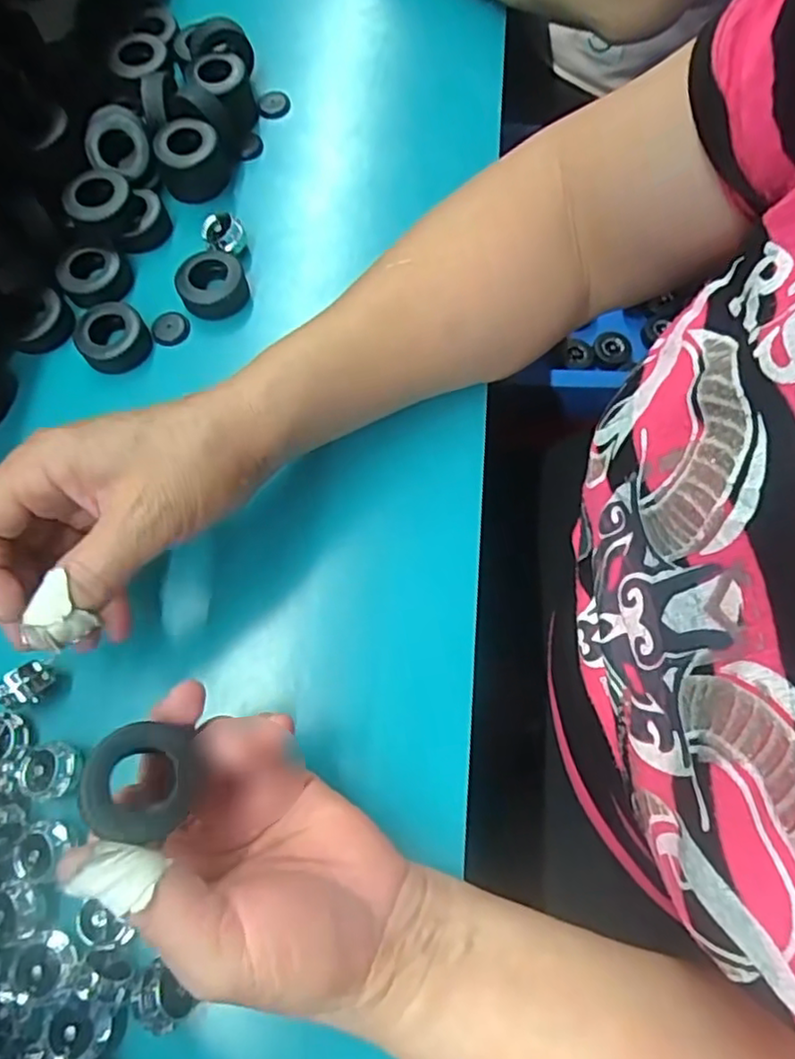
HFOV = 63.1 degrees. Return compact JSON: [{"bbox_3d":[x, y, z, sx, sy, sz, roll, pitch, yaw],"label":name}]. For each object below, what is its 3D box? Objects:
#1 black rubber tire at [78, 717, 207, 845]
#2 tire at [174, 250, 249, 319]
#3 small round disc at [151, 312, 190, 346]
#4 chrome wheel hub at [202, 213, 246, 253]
[{"bbox_3d":[-0.088,0.085,0.219,0.035,0.014,0.035,12,55,-20],"label":"black rubber tire"},{"bbox_3d":[-0.105,-0.139,0.364,0.037,0.016,0.036,-19,70,-8],"label":"tire"},{"bbox_3d":[-0.128,-0.113,0.366,0.020,0.004,0.020,0,69,0],"label":"small round disc"},{"bbox_3d":[-0.100,-0.169,0.374,0.022,0.016,0.021,0,69,0],"label":"chrome wheel hub"}]

